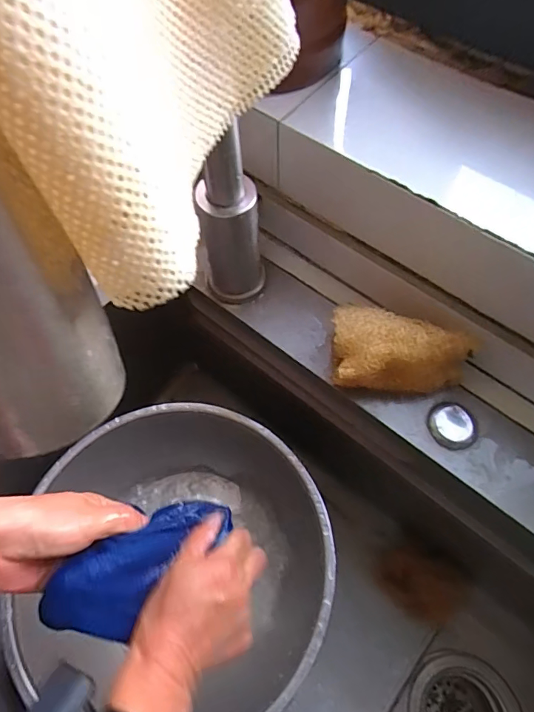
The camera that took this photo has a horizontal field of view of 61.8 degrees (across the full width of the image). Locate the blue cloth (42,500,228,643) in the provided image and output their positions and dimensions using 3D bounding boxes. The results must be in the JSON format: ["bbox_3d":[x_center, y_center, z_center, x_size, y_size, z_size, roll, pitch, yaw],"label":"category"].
[{"bbox_3d":[-0.093,0.159,0.341,0.145,0.036,0.059,-30,66,-28],"label":"blue cloth"}]

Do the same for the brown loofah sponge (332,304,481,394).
[{"bbox_3d":[0.107,-0.004,0.359,0.107,0.058,0.057,2,64,2],"label":"brown loofah sponge"}]

